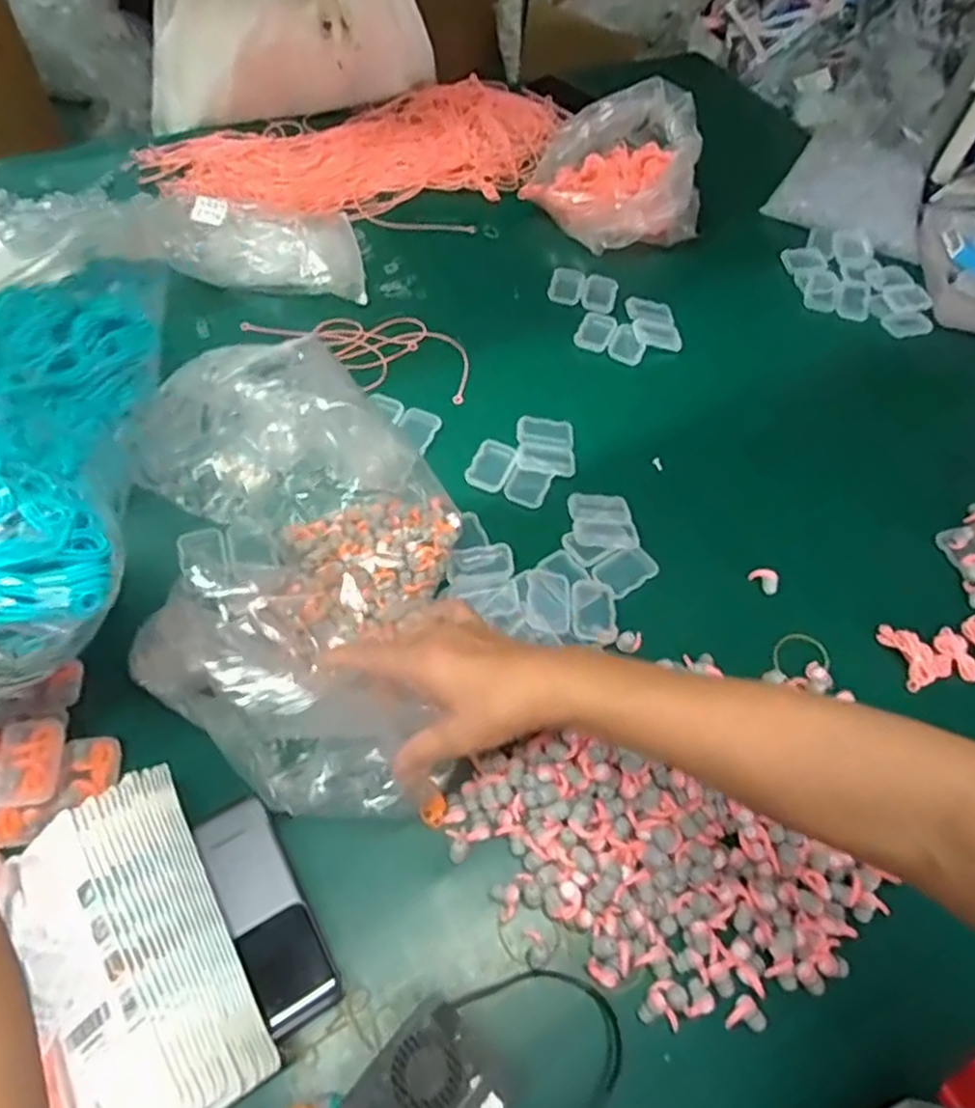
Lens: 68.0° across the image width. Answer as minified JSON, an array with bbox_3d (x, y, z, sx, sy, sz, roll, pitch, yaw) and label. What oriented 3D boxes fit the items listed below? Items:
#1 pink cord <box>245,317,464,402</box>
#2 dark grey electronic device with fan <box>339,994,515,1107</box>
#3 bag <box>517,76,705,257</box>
[{"bbox_3d":[-0.136,-0.209,0.753,0.230,0.025,0.111,3,64,-7],"label":"pink cord"},{"bbox_3d":[-0.030,0.302,0.401,0.073,0.040,0.080,40,61,19],"label":"dark grey electronic device with fan"},{"bbox_3d":[0.170,-0.493,0.922,0.219,0.098,0.221,15,56,3],"label":"bag"}]

